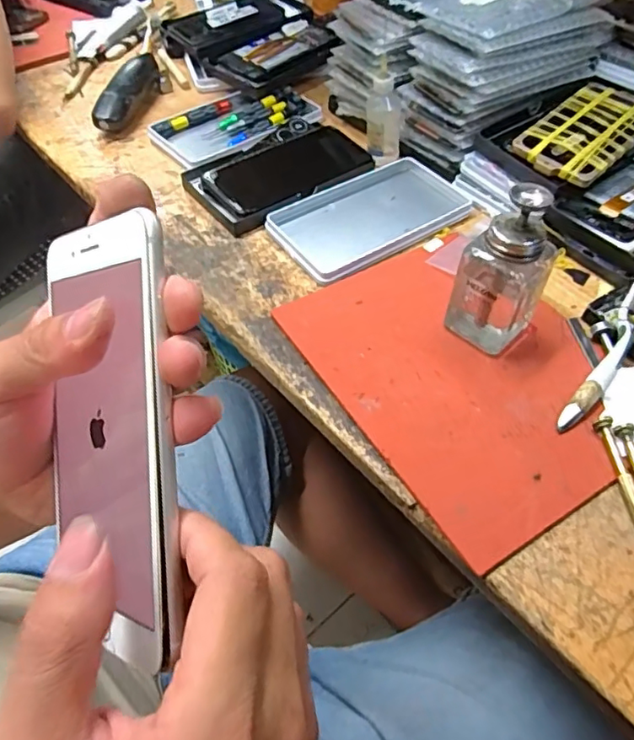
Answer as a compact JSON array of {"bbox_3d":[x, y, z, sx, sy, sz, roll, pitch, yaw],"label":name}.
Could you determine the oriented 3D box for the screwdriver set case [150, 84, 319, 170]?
[{"bbox_3d":[-0.091,-0.282,0.651,0.176,0.026,0.118,-36,60,-24],"label":"screwdriver set case"}]

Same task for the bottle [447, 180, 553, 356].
[{"bbox_3d":[0.137,-0.075,0.410,0.060,0.123,0.056,23,56,17],"label":"bottle"}]

